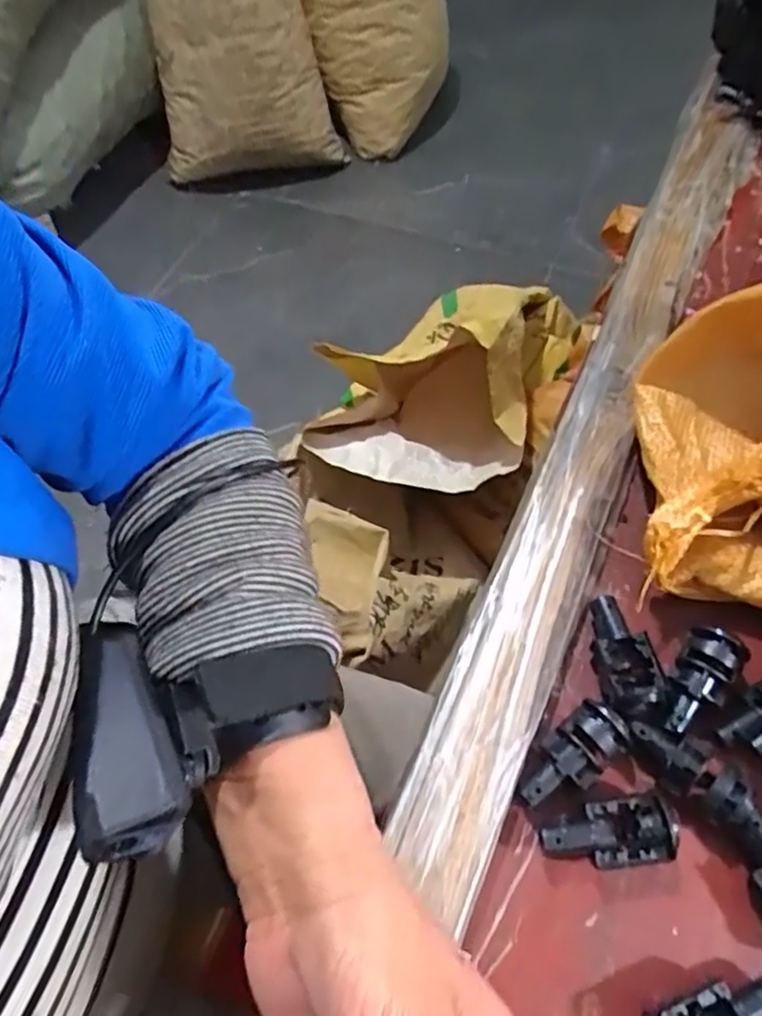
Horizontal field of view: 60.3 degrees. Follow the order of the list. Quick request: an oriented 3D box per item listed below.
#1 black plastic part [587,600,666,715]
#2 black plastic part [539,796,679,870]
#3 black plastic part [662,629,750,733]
[{"bbox_3d":[0.114,0.069,0.309,0.027,0.023,0.053,-7,59,0],"label":"black plastic part"},{"bbox_3d":[0.094,0.137,0.273,0.054,0.020,0.024,-7,59,0],"label":"black plastic part"},{"bbox_3d":[0.144,0.080,0.298,0.027,0.021,0.048,33,66,22],"label":"black plastic part"}]

